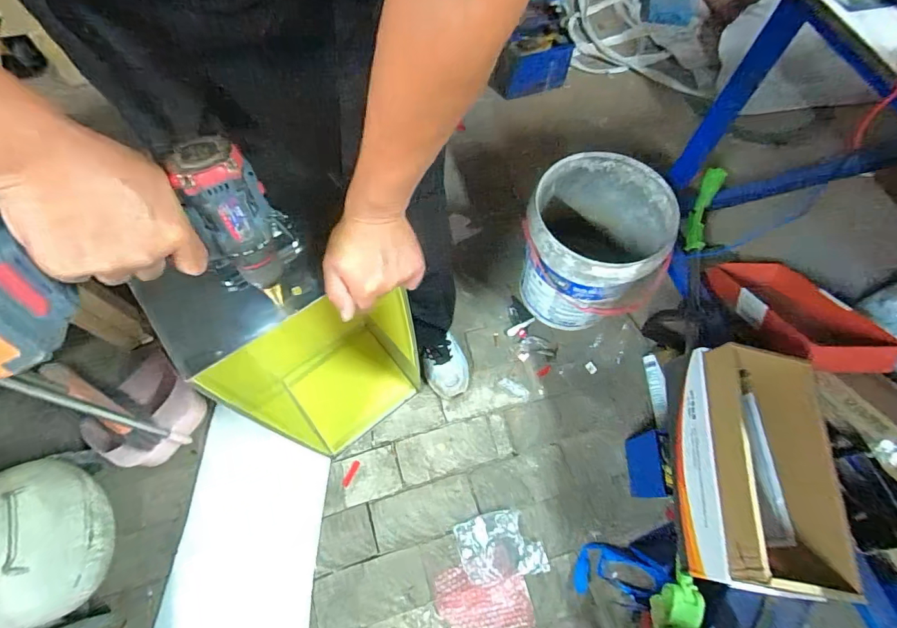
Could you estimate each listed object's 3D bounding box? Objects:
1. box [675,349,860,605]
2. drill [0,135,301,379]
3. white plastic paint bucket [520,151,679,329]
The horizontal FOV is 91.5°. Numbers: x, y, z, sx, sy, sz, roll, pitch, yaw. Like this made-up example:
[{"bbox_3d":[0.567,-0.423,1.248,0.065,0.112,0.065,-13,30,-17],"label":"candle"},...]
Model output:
[{"bbox_3d":[0.549,0.259,0.783,0.210,0.138,0.406,8,66,3],"label":"box"},{"bbox_3d":[-0.270,-0.040,0.356,0.261,0.165,0.079,-24,69,-30],"label":"drill"},{"bbox_3d":[0.351,-0.155,1.084,0.337,0.326,0.300,32,70,13],"label":"white plastic paint bucket"}]

